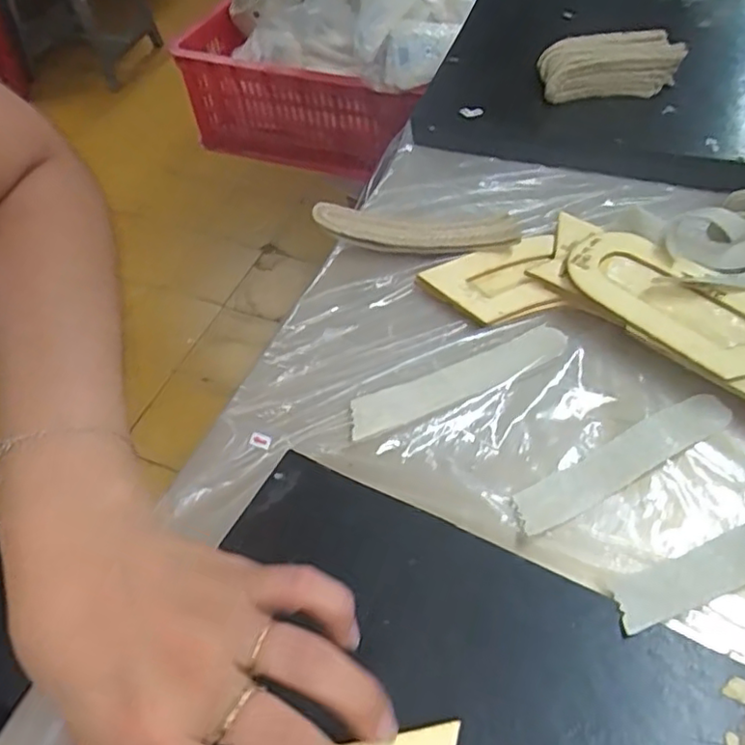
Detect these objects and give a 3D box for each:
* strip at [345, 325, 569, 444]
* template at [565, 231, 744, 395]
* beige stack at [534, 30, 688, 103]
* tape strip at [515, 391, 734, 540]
[{"bbox_3d":[0.054,0.004,0.387,0.144,0.004,0.031,-20,53,-11],"label":"strip"},{"bbox_3d":[0.202,-0.031,0.383,0.183,0.010,0.075,32,65,23],"label":"template"},{"bbox_3d":[0.198,-0.257,0.546,0.113,0.042,0.054,-8,52,-2],"label":"beige stack"},{"bbox_3d":[0.137,0.046,0.352,0.140,0.007,0.026,-25,55,-14],"label":"tape strip"}]

